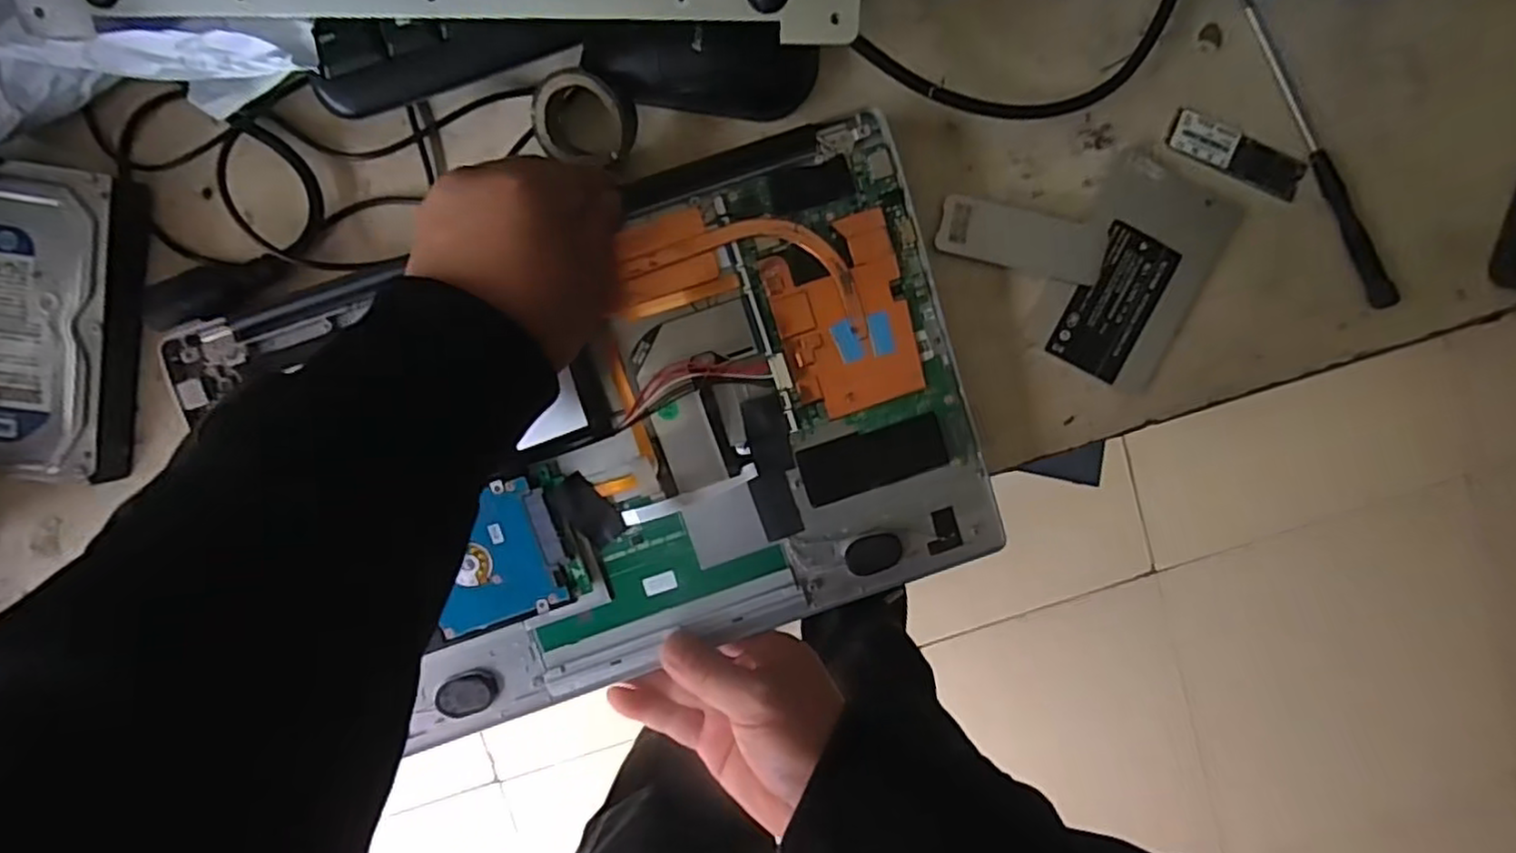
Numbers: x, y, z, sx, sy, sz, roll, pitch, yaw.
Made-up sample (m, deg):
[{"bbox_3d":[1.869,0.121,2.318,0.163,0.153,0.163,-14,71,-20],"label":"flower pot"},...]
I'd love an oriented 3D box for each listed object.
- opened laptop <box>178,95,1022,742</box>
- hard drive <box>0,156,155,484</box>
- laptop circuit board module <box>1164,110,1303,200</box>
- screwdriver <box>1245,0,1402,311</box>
[{"bbox_3d":[-0.064,0.007,0.347,0.332,0.017,0.228,-19,97,-2],"label":"opened laptop"},{"bbox_3d":[-0.343,-0.048,0.331,0.096,0.026,0.142,6,96,-5],"label":"hard drive"},{"bbox_3d":[0.254,-0.145,0.377,0.078,0.005,0.022,21,94,-6],"label":"laptop circuit board module"},{"bbox_3d":[0.296,-0.147,0.374,0.014,0.008,0.188,-30,97,0],"label":"screwdriver"}]

